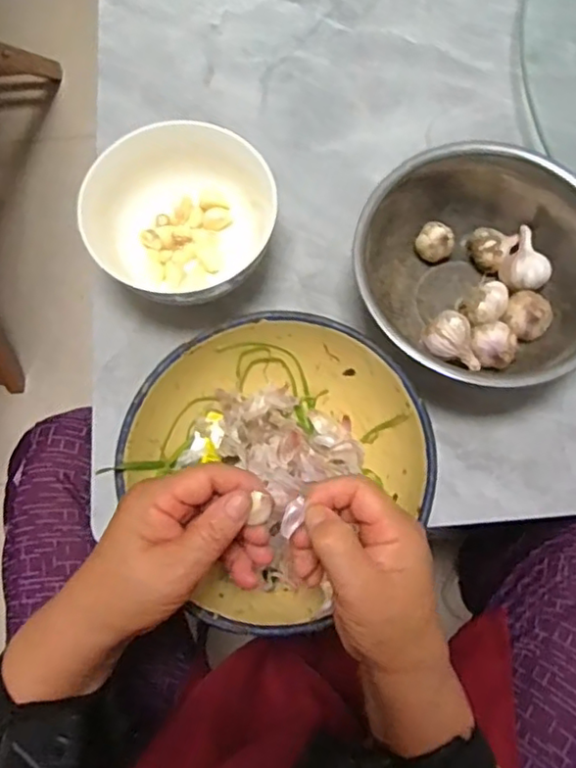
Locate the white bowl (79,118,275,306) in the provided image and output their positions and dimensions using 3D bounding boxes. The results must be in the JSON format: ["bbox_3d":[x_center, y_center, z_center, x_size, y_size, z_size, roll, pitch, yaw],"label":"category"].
[{"bbox_3d":[-0.076,-0.121,0.471,0.133,0.066,0.134,0,73,0],"label":"white bowl"}]

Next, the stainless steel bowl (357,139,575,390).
[{"bbox_3d":[0.147,-0.079,0.457,0.174,0.087,0.174,0,73,0],"label":"stainless steel bowl"}]

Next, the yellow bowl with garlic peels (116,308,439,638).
[{"bbox_3d":[-0.006,0.051,0.415,0.179,0.081,0.176,0,73,0],"label":"yellow bowl with garlic peels"}]

